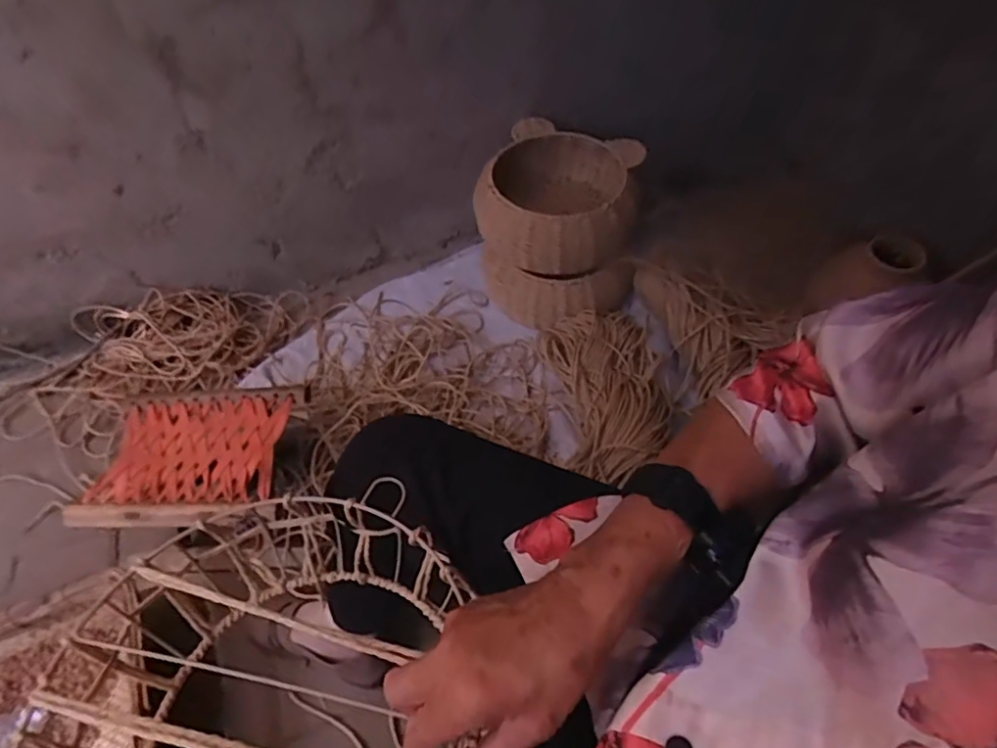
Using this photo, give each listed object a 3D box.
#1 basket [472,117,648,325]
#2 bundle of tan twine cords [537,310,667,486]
[{"bbox_3d":[0.123,-0.306,1.176,0.308,0.245,0.373,7,54,7],"label":"basket"},{"bbox_3d":[0.190,0.024,1.006,0.206,0.085,0.375,-3,53,-1],"label":"bundle of tan twine cords"}]

